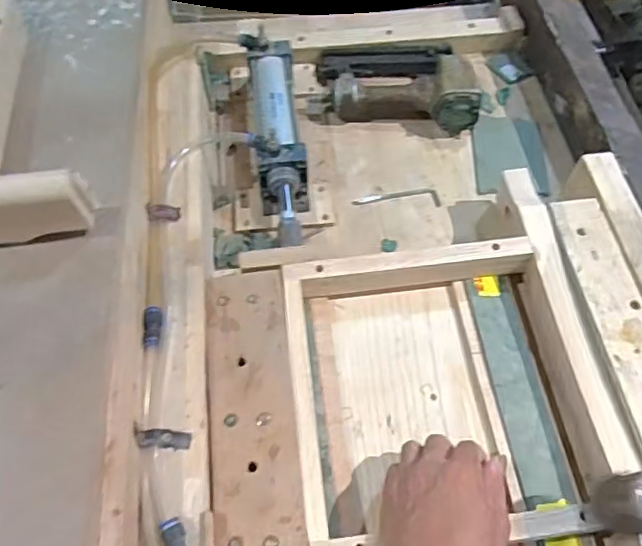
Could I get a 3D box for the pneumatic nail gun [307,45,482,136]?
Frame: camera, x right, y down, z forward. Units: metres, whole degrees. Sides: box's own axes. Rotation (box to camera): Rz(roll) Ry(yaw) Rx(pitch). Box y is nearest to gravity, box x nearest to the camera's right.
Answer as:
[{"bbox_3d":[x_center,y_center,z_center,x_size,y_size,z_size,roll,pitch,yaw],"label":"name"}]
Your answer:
[{"bbox_3d":[0.105,-0.272,0.801,0.223,0.062,0.144,6,60,4],"label":"pneumatic nail gun"}]

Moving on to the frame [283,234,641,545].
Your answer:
[{"bbox_3d":[0.122,0.111,0.563,0.294,0.057,0.290,-6,60,-4],"label":"frame"}]

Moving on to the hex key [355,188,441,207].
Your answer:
[{"bbox_3d":[0.097,-0.098,0.735,0.109,0.004,0.031,1,60,0],"label":"hex key"}]

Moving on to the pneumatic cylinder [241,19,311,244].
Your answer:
[{"bbox_3d":[-0.055,-0.165,0.717,0.065,0.082,0.315,-6,60,-4],"label":"pneumatic cylinder"}]

